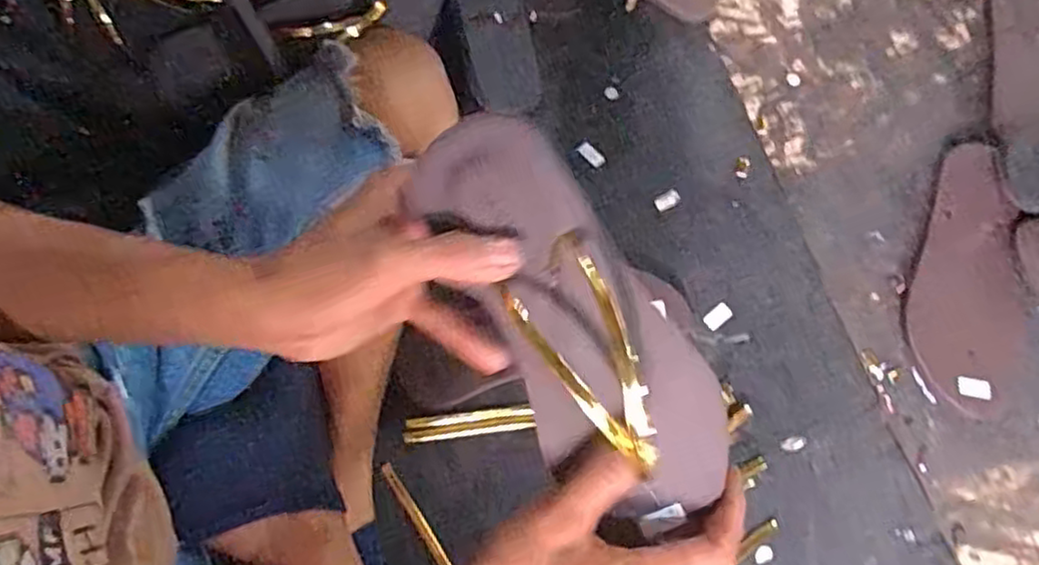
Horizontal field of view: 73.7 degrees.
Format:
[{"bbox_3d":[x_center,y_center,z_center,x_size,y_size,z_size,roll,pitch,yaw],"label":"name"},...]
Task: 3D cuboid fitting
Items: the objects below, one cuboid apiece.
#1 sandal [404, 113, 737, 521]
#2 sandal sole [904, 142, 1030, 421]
[{"bbox_3d":[0.029,0.025,0.346,0.083,0.046,0.222,-35,99,-7],"label":"sandal"},{"bbox_3d":[0.406,-0.007,0.618,0.092,0.017,0.243,21,78,5],"label":"sandal sole"}]

